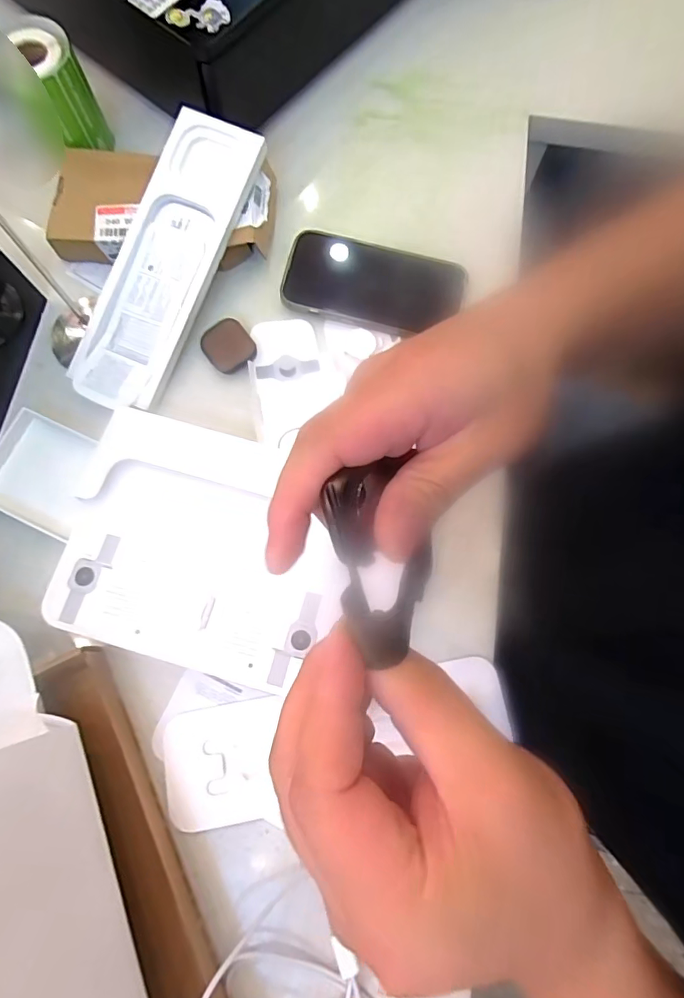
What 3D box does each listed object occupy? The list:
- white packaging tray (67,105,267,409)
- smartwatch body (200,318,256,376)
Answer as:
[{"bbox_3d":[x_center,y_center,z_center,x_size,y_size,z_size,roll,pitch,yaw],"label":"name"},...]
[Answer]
[{"bbox_3d":[-0.143,-0.185,0.396,0.080,0.030,0.232,24,89,4],"label":"white packaging tray"},{"bbox_3d":[-0.092,-0.123,0.403,0.039,0.005,0.042,-44,82,6],"label":"smartwatch body"}]

